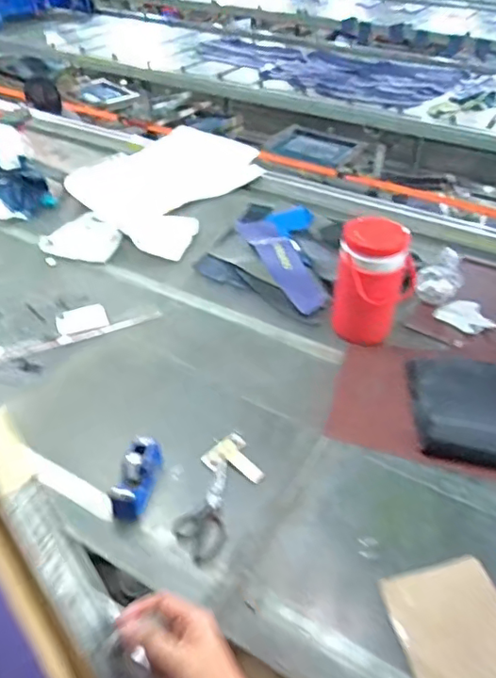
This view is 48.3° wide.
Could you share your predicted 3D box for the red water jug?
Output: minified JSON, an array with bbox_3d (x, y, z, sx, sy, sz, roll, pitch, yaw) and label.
[{"bbox_3d":[0.271,-0.131,1.193,0.124,0.248,0.176,27,50,30],"label":"red water jug"}]

